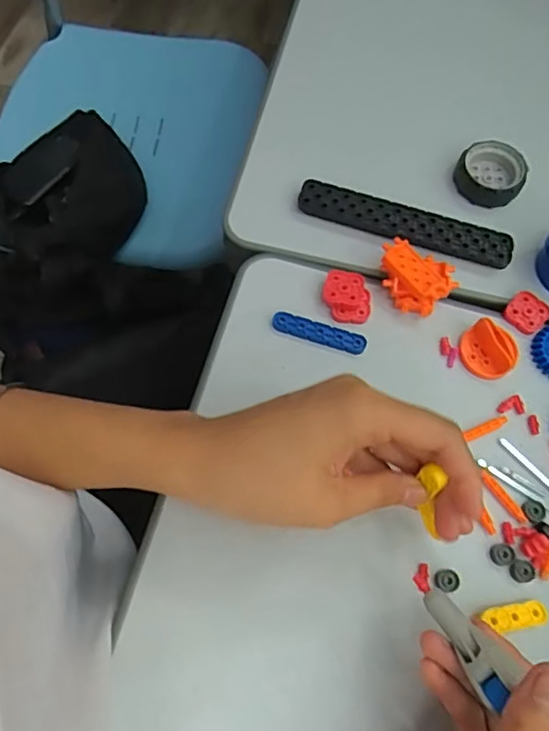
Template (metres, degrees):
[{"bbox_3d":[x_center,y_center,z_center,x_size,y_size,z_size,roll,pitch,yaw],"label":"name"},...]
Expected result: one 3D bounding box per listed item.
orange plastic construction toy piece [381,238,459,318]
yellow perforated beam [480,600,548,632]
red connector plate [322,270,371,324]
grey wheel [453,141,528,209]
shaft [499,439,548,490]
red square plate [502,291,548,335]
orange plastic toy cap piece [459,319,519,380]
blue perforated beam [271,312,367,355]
[{"bbox_3d":[0.094,-0.058,0.382,0.050,0.024,0.040,19,68,5],"label":"orange plastic construction toy piece"},{"bbox_3d":[0.130,0.135,0.309,0.036,0.004,0.013,-7,68,-5],"label":"yellow perforated beam"},{"bbox_3d":[0.048,-0.045,0.381,0.031,0.012,0.033,3,68,-1],"label":"red connector plate"},{"bbox_3d":[0.158,-0.140,0.424,0.047,0.020,0.048,1,68,-2],"label":"grey wheel"},{"bbox_3d":[0.158,0.064,0.345,0.006,0.004,0.053,-39,74,-16],"label":"shaft"},{"bbox_3d":[0.171,-0.036,0.386,0.026,0.005,0.027,37,71,12],"label":"red square plate"},{"bbox_3d":[0.140,-0.011,0.372,0.035,0.011,0.036,1,68,-2],"label":"orange plastic toy cap piece"},{"bbox_3d":[0.029,-0.020,0.372,0.061,0.007,0.014,14,68,3],"label":"blue perforated beam"}]

